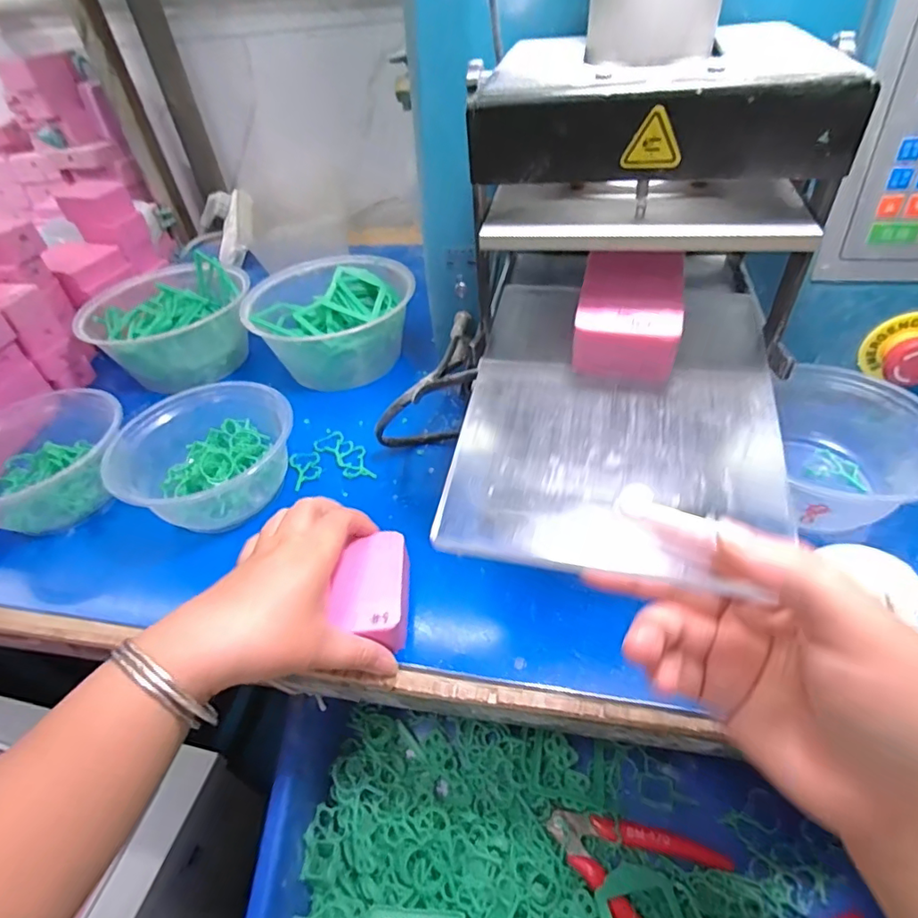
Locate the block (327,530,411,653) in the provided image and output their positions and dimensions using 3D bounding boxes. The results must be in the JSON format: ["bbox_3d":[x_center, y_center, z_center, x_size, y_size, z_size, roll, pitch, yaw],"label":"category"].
[{"bbox_3d":[-0.052,0.083,0.337,0.044,0.025,0.072,-4,44,3],"label":"block"}]

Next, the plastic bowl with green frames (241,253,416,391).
[{"bbox_3d":[-0.126,-0.145,0.551,0.157,0.094,0.139,-12,44,-5],"label":"plastic bowl with green frames"}]

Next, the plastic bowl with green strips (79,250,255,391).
[{"bbox_3d":[-0.306,-0.151,0.572,0.155,0.078,0.168,-4,44,4],"label":"plastic bowl with green strips"}]

